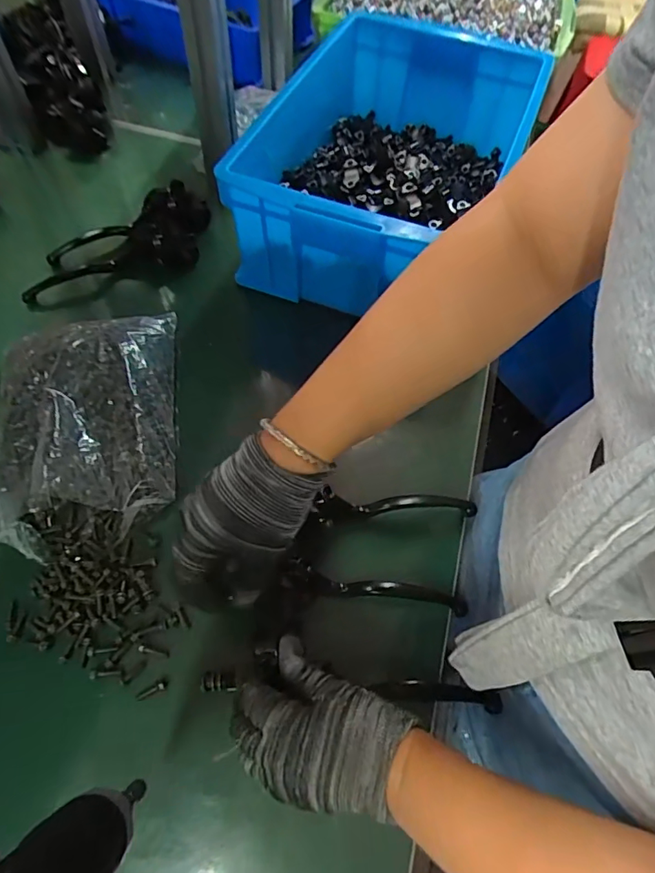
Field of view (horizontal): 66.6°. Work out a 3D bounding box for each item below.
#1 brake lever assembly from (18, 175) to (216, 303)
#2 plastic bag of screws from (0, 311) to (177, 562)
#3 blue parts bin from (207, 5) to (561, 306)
[{"bbox_3d":[-0.273,-0.250,0.660,0.254,0.076,0.091,-24,65,-16],"label":"brake lever assembly"},{"bbox_3d":[-0.255,-0.021,0.527,0.180,0.060,0.267,-7,61,-7],"label":"plastic bag of screws"},{"bbox_3d":[0.085,-0.380,0.683,0.299,0.152,0.477,26,62,11],"label":"blue parts bin"}]

